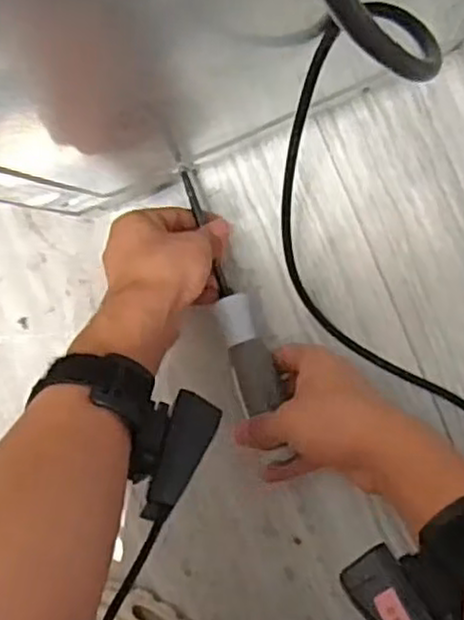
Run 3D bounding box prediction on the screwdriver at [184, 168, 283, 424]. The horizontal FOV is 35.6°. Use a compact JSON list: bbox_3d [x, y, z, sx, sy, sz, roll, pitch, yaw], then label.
[{"bbox_3d":[-0.004,-0.015,0.501,0.029,0.023,0.177,-22,71,9],"label":"screwdriver"}]

